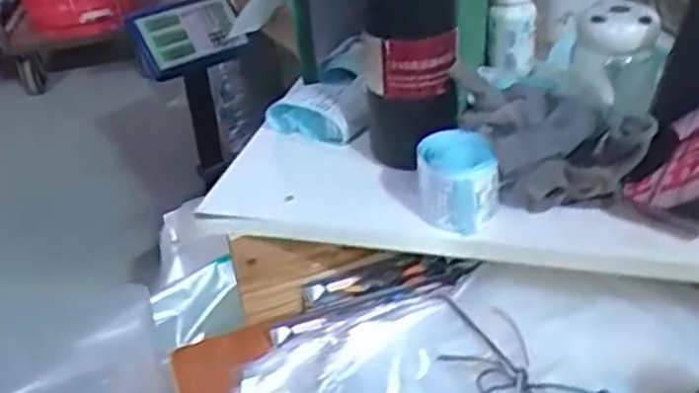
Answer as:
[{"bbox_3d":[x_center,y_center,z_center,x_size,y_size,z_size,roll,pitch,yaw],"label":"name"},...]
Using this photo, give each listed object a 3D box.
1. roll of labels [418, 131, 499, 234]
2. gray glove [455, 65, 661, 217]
[{"bbox_3d":[0.088,-0.015,0.587,0.066,0.055,0.076,3,34,12],"label":"roll of labels"},{"bbox_3d":[0.158,-0.039,0.588,0.089,0.082,0.171,-28,40,-31],"label":"gray glove"}]

